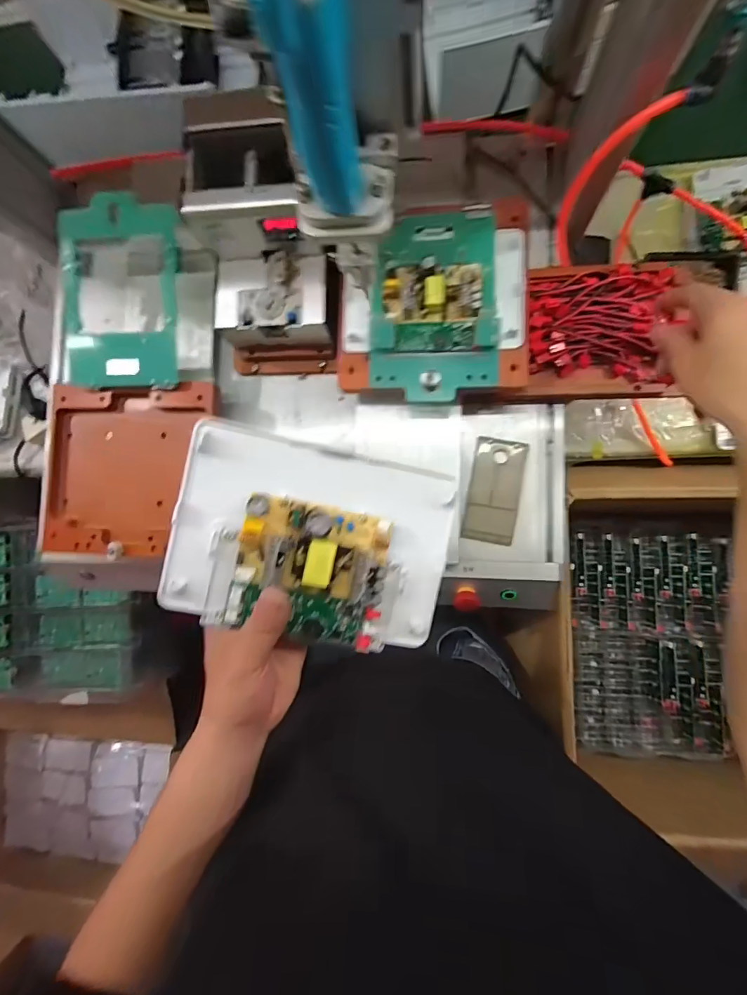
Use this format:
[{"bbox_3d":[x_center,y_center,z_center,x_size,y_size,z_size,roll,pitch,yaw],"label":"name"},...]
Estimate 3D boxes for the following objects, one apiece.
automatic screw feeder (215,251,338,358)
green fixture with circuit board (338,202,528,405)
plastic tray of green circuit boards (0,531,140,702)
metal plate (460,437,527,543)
[{"bbox_3d":[-0.105,-0.218,0.493,0.129,0.069,0.082,4,89,7],"label":"automatic screw feeder"},{"bbox_3d":[0.062,-0.209,0.460,0.195,0.035,0.205,1,88,7],"label":"green fixture with circuit board"},{"bbox_3d":[-0.722,0.241,0.905,0.485,0.057,0.346,-5,88,6],"label":"plastic tray of green circuit boards"},{"bbox_3d":[0.141,-0.008,0.510,0.057,0.008,0.119,10,90,5],"label":"metal plate"}]

